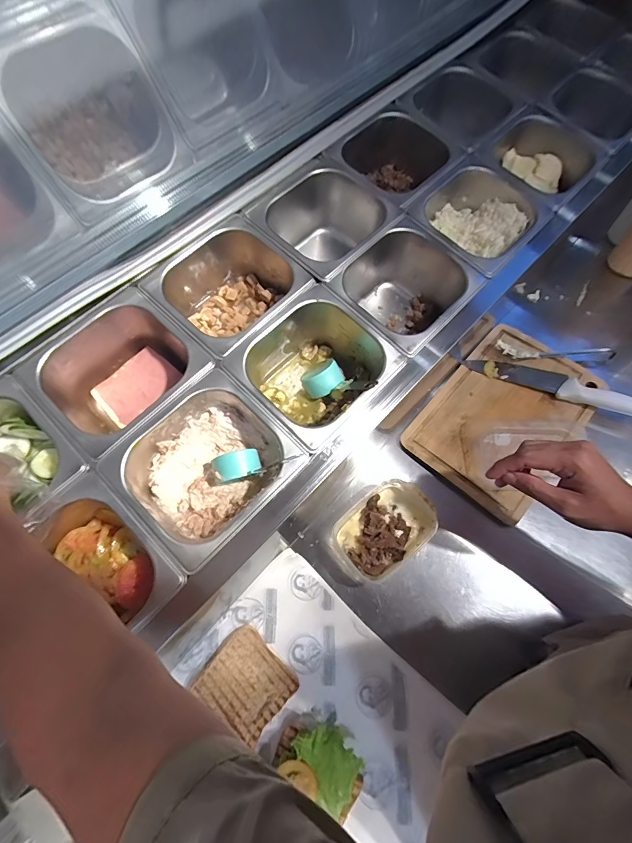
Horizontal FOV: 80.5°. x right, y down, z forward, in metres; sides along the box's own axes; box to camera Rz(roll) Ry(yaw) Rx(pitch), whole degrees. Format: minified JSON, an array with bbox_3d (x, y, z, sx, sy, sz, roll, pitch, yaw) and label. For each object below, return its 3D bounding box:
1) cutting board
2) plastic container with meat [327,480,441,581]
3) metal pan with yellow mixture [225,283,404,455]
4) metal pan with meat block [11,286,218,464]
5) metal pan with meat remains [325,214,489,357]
[{"bbox_3d":[0.293,-0.016,0.577,0.194,0.026,0.291,39,73,18],"label":"cutting board"},{"bbox_3d":[0.089,0.148,0.509,0.137,0.044,0.096,-36,69,-13],"label":"plastic container with meat"},{"bbox_3d":[-0.001,-0.061,0.492,0.160,0.096,0.172,41,73,18],"label":"metal pan with yellow mixture"},{"bbox_3d":[-0.237,-0.051,0.475,0.160,0.094,0.174,40,73,18],"label":"metal pan with meat block"},{"bbox_3d":[0.115,-0.181,0.544,0.181,0.111,0.172,41,73,18],"label":"metal pan with meat remains"}]

